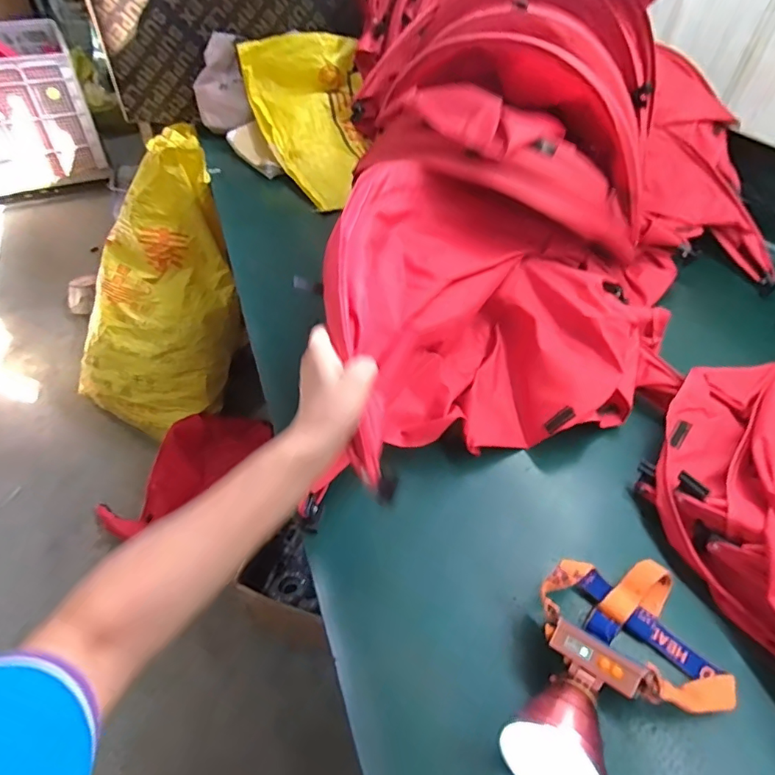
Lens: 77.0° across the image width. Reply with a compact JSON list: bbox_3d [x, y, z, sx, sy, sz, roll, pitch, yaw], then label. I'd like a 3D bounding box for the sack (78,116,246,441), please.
[{"bbox_3d":[-0.603,-0.260,1.351,0.326,0.830,0.291,34,30,24],"label":"sack"}]

